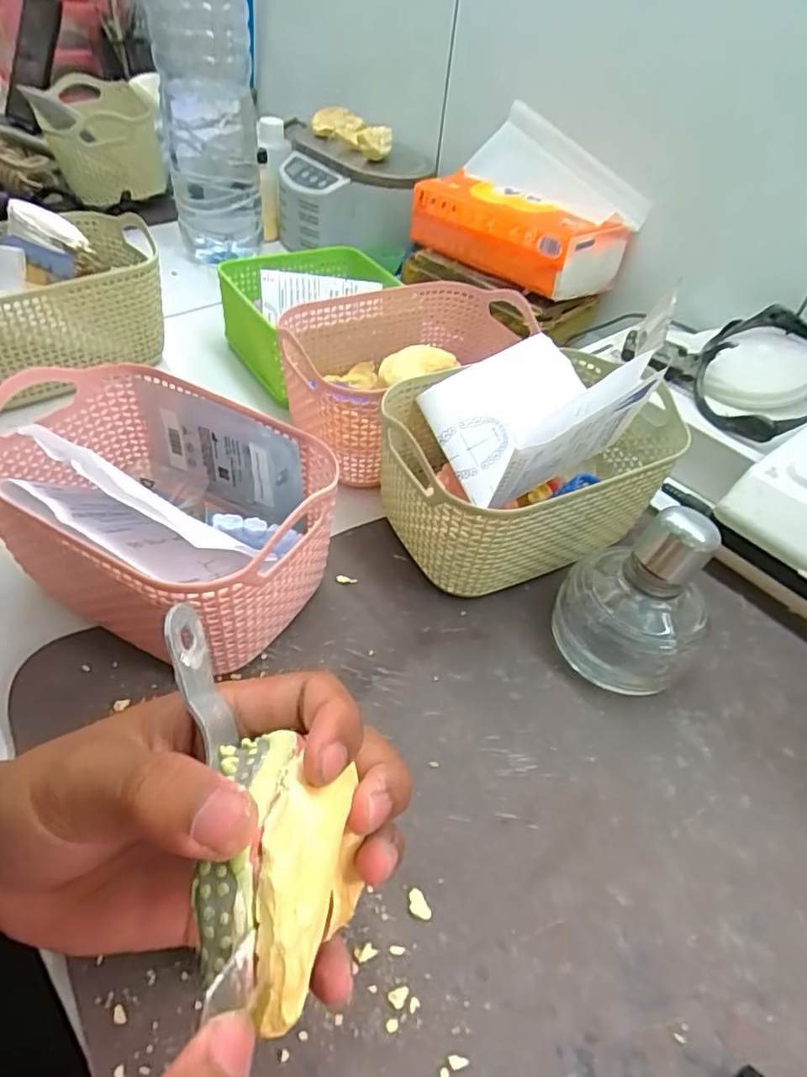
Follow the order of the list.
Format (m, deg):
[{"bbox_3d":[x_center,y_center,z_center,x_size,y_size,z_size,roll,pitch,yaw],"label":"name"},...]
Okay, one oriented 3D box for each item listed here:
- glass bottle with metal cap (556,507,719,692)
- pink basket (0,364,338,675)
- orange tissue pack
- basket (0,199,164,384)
[{"bbox_3d":[0.125,0.023,0.308,0.070,0.092,0.076,31,50,22],"label":"glass bottle with metal cap"},{"bbox_3d":[-0.123,-0.014,0.310,0.173,0.094,0.116,24,48,16],"label":"pink basket"},{"bbox_3d":[0.102,-0.285,0.549,0.176,0.060,0.097,37,53,26],"label":"orange tissue pack"},{"bbox_3d":[-0.269,-0.171,0.449,0.172,0.092,0.126,-28,55,-29],"label":"basket"}]

